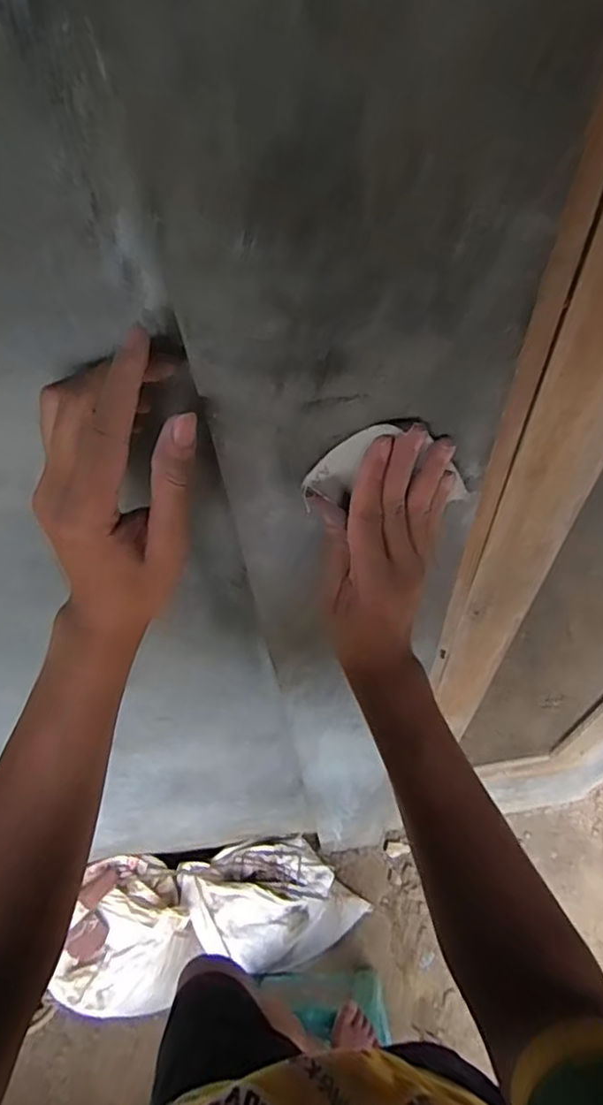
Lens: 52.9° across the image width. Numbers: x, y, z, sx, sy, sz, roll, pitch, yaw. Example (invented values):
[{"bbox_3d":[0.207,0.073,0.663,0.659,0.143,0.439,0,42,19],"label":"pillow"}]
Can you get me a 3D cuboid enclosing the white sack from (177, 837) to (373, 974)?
[{"bbox_3d":[-0.061,0.886,1.538,0.396,0.291,0.264,-16,58,-7],"label":"white sack"}]

